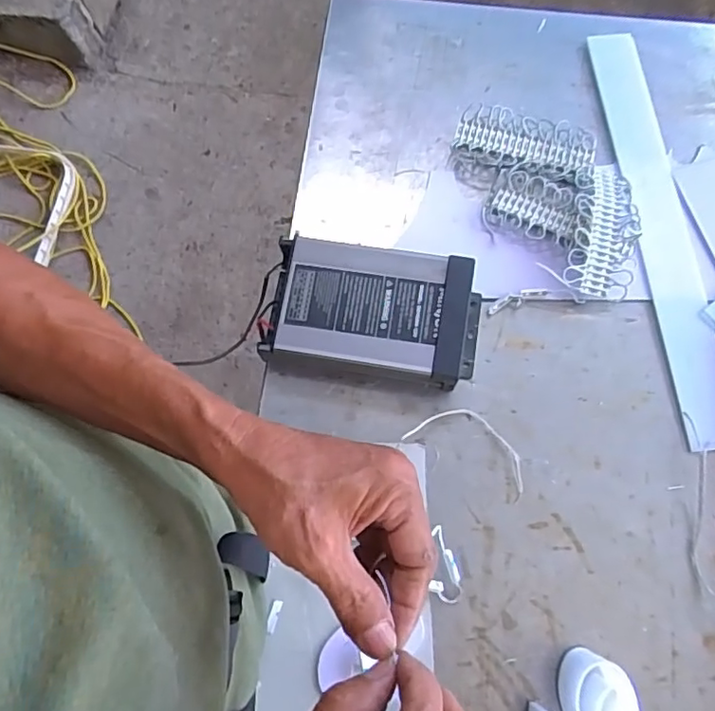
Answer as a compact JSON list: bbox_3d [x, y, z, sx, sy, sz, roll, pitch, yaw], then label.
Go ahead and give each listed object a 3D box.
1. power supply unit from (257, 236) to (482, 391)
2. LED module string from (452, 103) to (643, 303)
[{"bbox_3d":[0.017,-0.037,0.524,0.185,0.052,0.107,9,72,3],"label":"power supply unit"},{"bbox_3d":[0.192,-0.157,0.570,0.139,0.030,0.220,-12,72,-3],"label":"LED module string"}]

